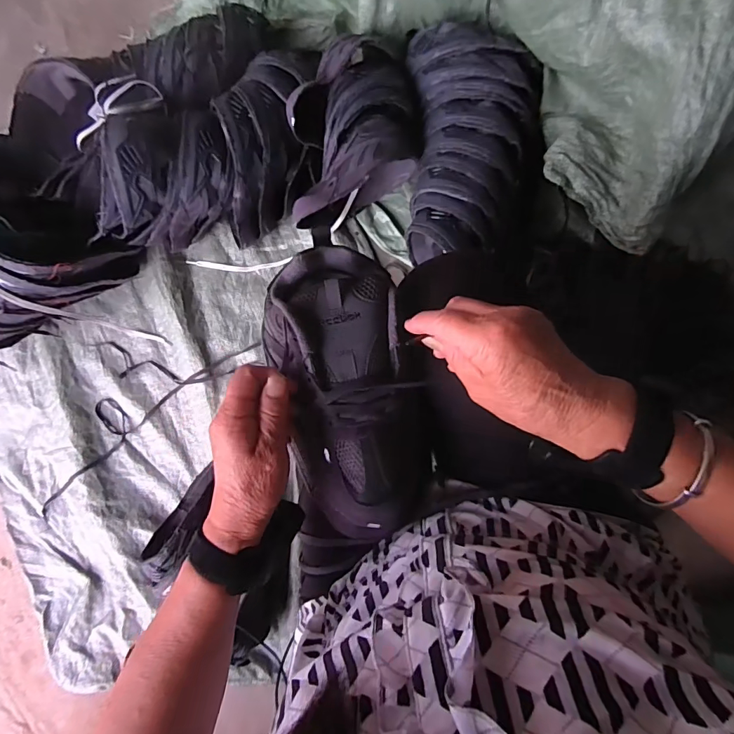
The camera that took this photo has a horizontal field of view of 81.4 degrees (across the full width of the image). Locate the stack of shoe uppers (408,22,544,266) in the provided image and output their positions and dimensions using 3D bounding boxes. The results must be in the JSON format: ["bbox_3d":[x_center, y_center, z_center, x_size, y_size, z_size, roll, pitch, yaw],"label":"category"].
[{"bbox_3d":[0.162,-0.339,0.650,0.188,0.111,0.341,0,90,7],"label":"stack of shoe uppers"}]

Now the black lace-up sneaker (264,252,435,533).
[{"bbox_3d":[-0.017,0.023,0.375,0.116,0.100,0.242,-14,99,9],"label":"black lace-up sneaker"}]

